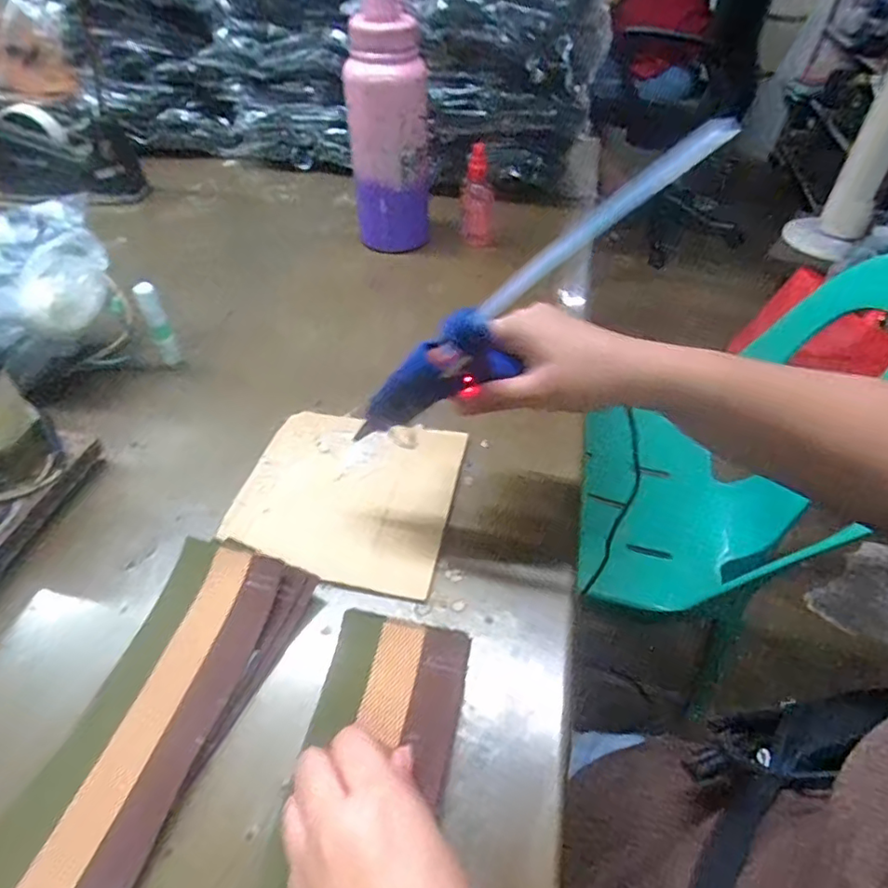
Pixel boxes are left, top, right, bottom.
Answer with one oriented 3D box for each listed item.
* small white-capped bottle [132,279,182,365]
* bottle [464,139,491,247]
[{"bbox_3d":[-0.263,-0.109,0.513,0.017,0.084,0.011,-20,49,-18],"label":"small white-capped bottle"},{"bbox_3d":[0.043,-0.307,0.691,0.032,0.118,0.030,2,46,2],"label":"bottle"}]

